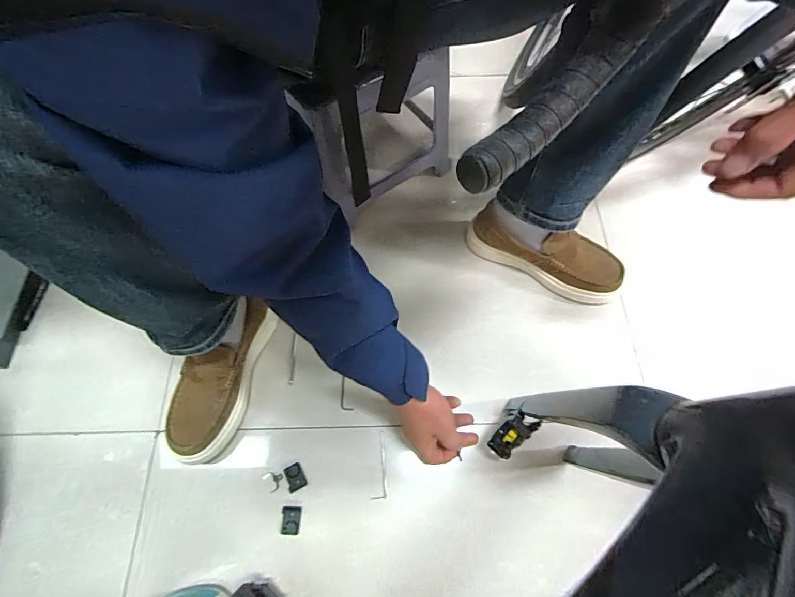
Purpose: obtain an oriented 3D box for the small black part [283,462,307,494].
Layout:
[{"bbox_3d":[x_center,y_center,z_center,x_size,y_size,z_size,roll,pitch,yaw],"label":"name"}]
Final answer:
[{"bbox_3d":[-0.152,0.264,0.569,0.027,0.004,0.036,-23,70,-10],"label":"small black part"}]

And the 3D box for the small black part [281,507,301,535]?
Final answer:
[{"bbox_3d":[-0.152,0.316,0.548,0.026,0.004,0.035,2,68,0],"label":"small black part"}]

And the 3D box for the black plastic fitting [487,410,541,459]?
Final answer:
[{"bbox_3d":[0.156,0.180,0.514,0.034,0.022,0.074,42,116,15],"label":"black plastic fitting"}]

